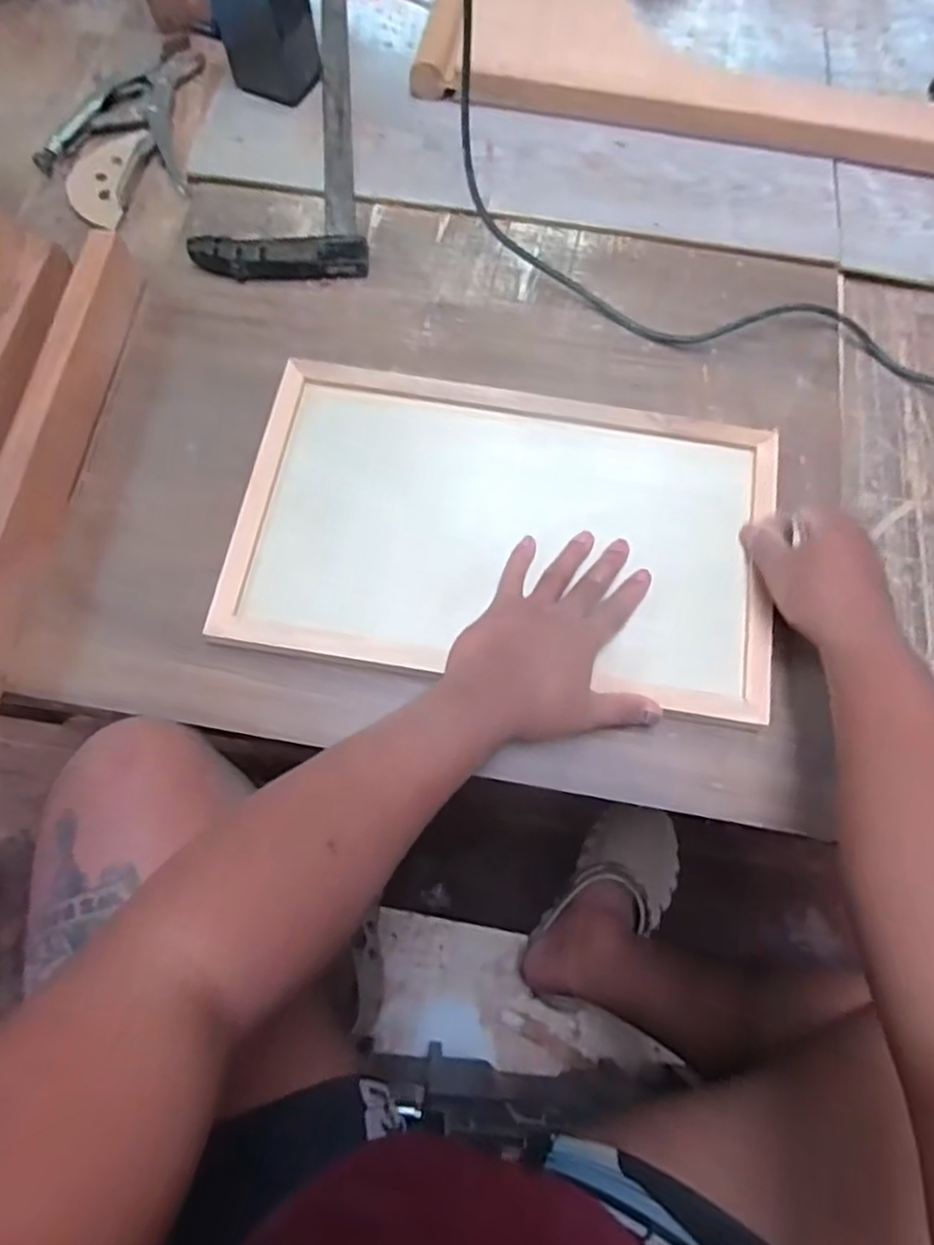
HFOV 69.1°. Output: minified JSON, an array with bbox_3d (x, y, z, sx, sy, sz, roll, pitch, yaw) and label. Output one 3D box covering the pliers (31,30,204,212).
[{"bbox_3d":[-0.305,-0.499,0.668,0.130,0.018,0.210,23,73,6],"label":"pliers"}]

